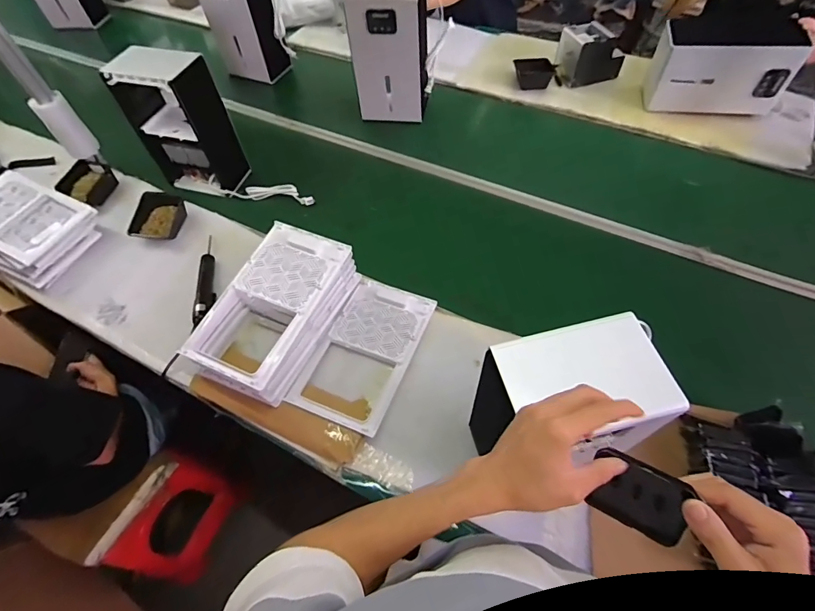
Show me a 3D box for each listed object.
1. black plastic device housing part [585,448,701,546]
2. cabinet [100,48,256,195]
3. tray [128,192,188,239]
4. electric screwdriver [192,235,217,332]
[{"bbox_3d":[0.210,0.174,0.386,0.079,0.017,0.060,22,102,30],"label":"black plastic device housing part"},{"bbox_3d":[-0.612,-0.499,1.154,0.238,0.351,0.123,15,60,12],"label":"cabinet"},{"bbox_3d":[-0.691,-0.248,1.173,0.131,0.046,0.146,2,58,4],"label":"tray"},{"bbox_3d":[-0.511,-0.068,1.063,0.040,0.035,0.292,-12,58,-4],"label":"electric screwdriver"}]

